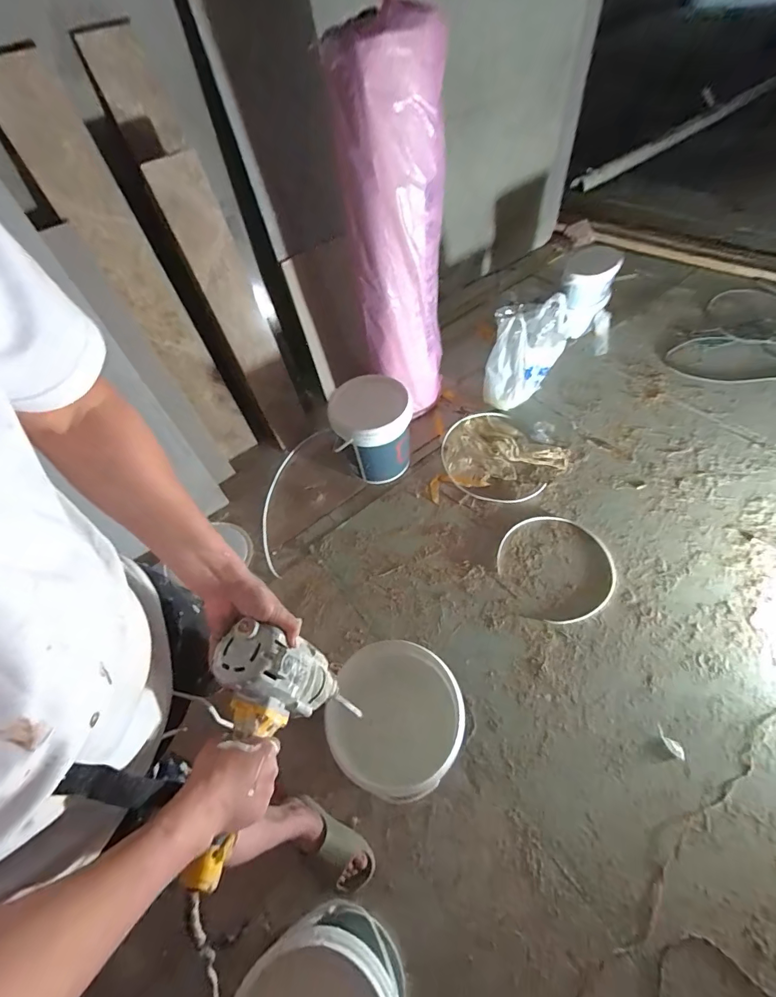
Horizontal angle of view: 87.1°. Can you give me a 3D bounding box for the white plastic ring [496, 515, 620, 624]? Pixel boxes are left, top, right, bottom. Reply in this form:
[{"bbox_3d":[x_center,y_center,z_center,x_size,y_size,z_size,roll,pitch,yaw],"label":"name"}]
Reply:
[{"bbox_3d":[0.570,0.212,1.369,0.352,0.019,0.378,-2,52,3],"label":"white plastic ring"}]

